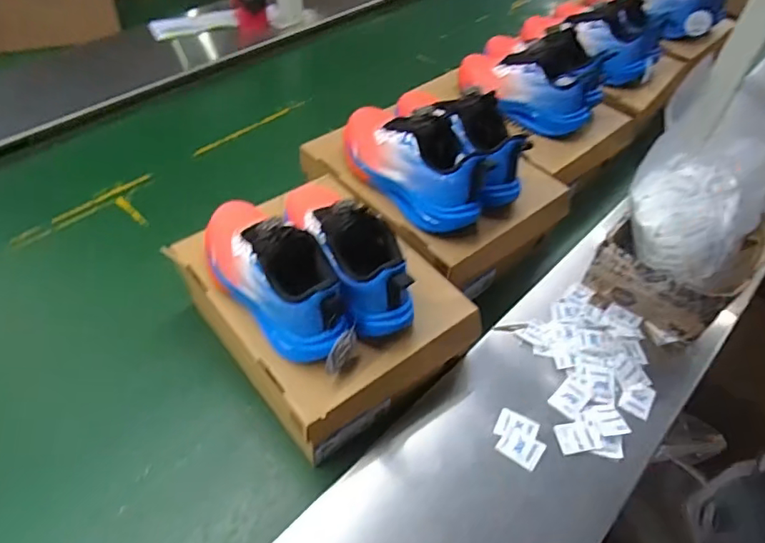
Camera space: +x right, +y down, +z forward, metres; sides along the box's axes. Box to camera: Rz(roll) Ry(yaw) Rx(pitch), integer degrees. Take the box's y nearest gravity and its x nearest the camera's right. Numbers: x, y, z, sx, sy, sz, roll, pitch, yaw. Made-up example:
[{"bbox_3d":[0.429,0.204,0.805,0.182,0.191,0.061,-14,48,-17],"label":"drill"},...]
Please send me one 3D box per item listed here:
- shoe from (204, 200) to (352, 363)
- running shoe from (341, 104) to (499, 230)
[{"bbox_3d":[-0.120,-0.008,0.584,0.087,0.112,0.227,-35,58,-28],"label":"shoe"},{"bbox_3d":[0.032,-0.155,0.719,0.092,0.109,0.248,-35,57,-27],"label":"running shoe"}]

